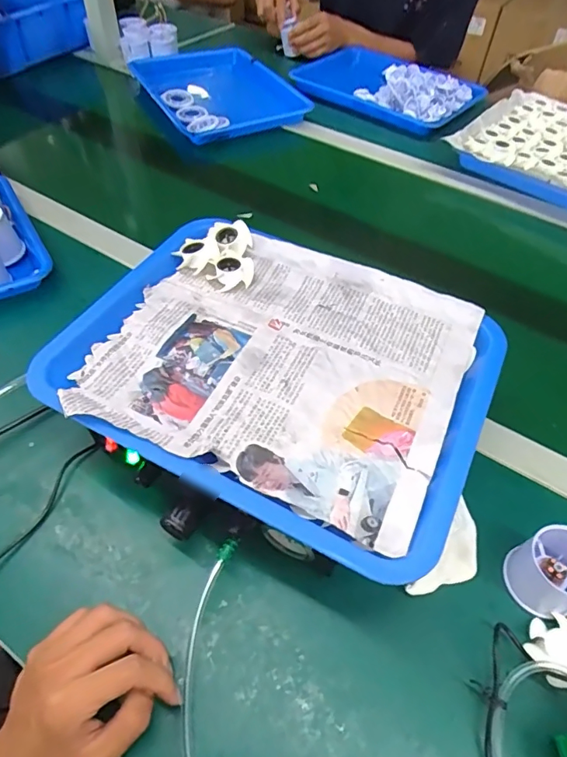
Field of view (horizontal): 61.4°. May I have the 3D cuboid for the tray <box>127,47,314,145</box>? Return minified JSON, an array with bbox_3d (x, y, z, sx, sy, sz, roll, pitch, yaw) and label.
[{"bbox_3d":[-0.125,-0.547,0.902,0.247,0.047,0.327,-22,56,-19],"label":"tray"}]

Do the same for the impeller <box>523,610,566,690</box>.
[{"bbox_3d":[0.199,0.195,0.344,0.041,0.015,0.043,2,54,-2],"label":"impeller"}]

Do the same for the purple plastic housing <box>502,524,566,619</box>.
[{"bbox_3d":[0.202,0.144,0.358,0.051,0.052,0.053,-17,56,-15],"label":"purple plastic housing"}]

